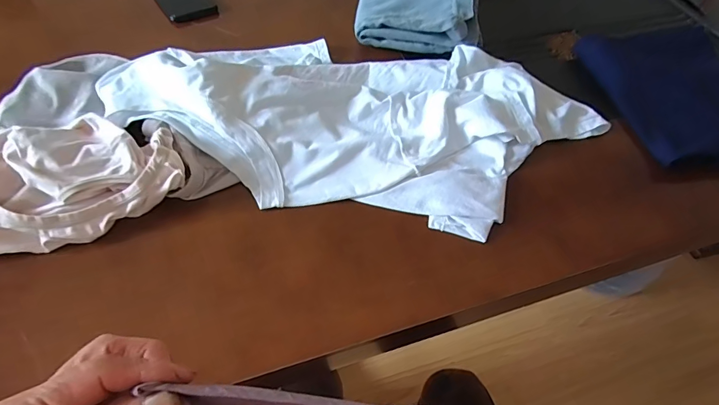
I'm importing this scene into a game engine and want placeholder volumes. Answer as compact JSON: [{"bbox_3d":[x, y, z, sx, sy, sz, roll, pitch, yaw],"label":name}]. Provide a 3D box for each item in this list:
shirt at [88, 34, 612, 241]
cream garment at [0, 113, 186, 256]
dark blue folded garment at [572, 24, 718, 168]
[{"bbox_3d":[0.012,-0.118,0.514,0.603,0.068,0.292,8,54,0],"label":"shirt"},{"bbox_3d":[-0.309,-0.030,0.422,0.244,0.064,0.147,-12,57,-14],"label":"cream garment"},{"bbox_3d":[0.459,-0.159,0.593,0.182,0.057,0.282,-3,55,-7],"label":"dark blue folded garment"}]

